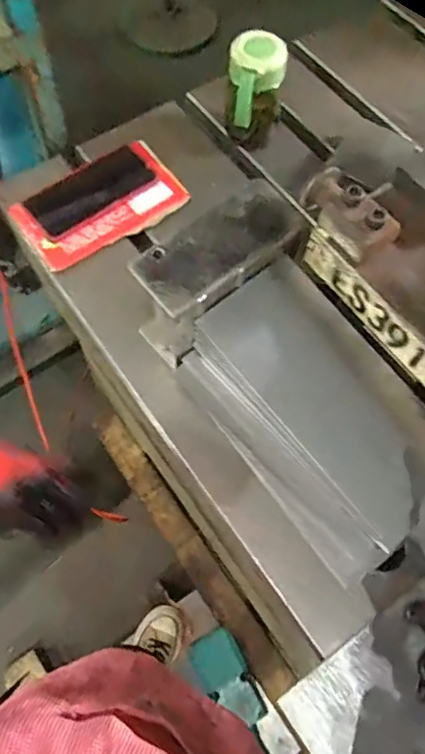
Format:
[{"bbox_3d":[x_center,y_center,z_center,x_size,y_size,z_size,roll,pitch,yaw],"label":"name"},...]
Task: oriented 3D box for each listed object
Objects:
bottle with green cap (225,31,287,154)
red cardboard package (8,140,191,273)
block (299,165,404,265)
[{"bbox_3d":[0.052,-0.344,0.677,0.067,0.129,0.072,10,66,2],"label":"bottle with green cap"},{"bbox_3d":[-0.140,-0.217,0.676,0.195,0.016,0.119,-34,71,-13],"label":"red cardboard package"},{"bbox_3d":[0.124,-0.149,0.492,0.044,0.042,0.090,-34,71,-16],"label":"block"}]

